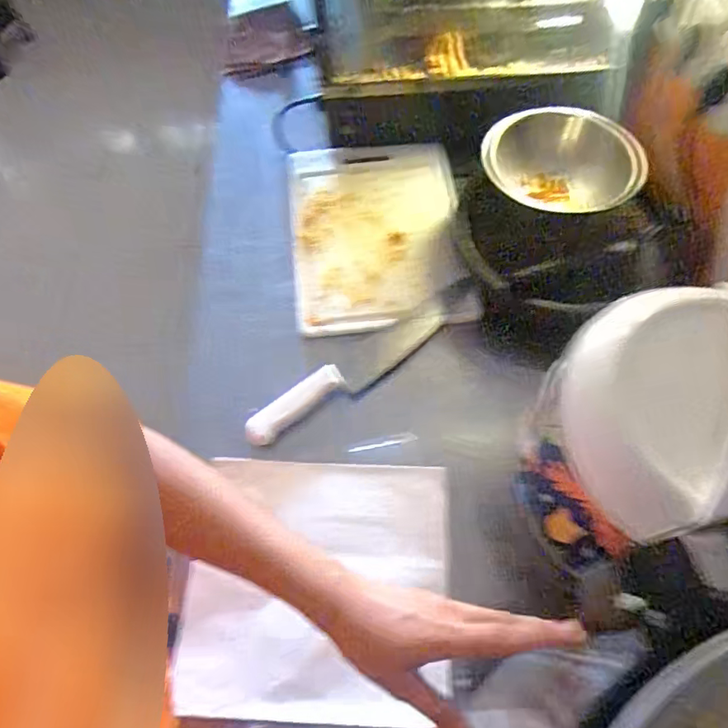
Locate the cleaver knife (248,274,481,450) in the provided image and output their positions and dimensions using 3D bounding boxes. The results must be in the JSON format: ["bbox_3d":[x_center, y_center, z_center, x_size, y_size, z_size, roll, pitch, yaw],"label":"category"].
[{"bbox_3d":[0.003,-0.006,0.665,0.340,0.022,0.061,-30,65,-12],"label":"cleaver knife"}]

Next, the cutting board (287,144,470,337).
[{"bbox_3d":[0.016,-0.204,0.775,0.241,0.023,0.339,-7,64,2],"label":"cutting board"}]

